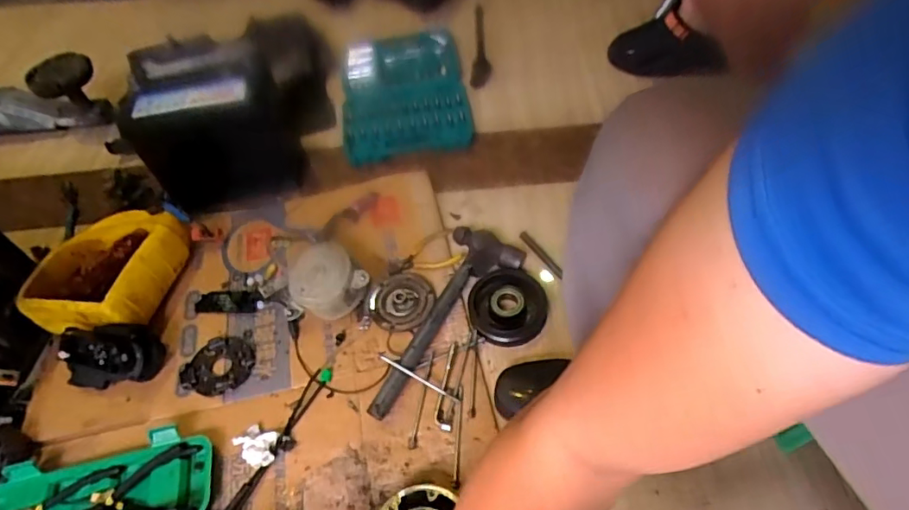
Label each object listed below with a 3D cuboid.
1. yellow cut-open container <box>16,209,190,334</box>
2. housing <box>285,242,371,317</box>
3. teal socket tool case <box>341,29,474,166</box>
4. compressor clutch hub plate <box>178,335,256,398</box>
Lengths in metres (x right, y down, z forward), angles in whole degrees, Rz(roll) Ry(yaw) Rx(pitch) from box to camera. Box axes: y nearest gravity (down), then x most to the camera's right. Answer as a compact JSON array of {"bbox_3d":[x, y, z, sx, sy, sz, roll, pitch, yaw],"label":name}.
[{"bbox_3d":[-0.533,0.024,0.847,0.212,0.106,0.212,-2,54,3],"label":"yellow cut-open container"},{"bbox_3d":[-0.191,0.043,0.796,0.117,0.075,0.092,-24,54,-12],"label":"housing"},{"bbox_3d":[-0.101,-0.341,1.066,0.243,0.063,0.358,-8,52,0],"label":"teal socket tool case"},{"bbox_3d":[-0.331,0.154,0.761,0.083,0.016,0.096,20,58,21],"label":"compressor clutch hub plate"}]

